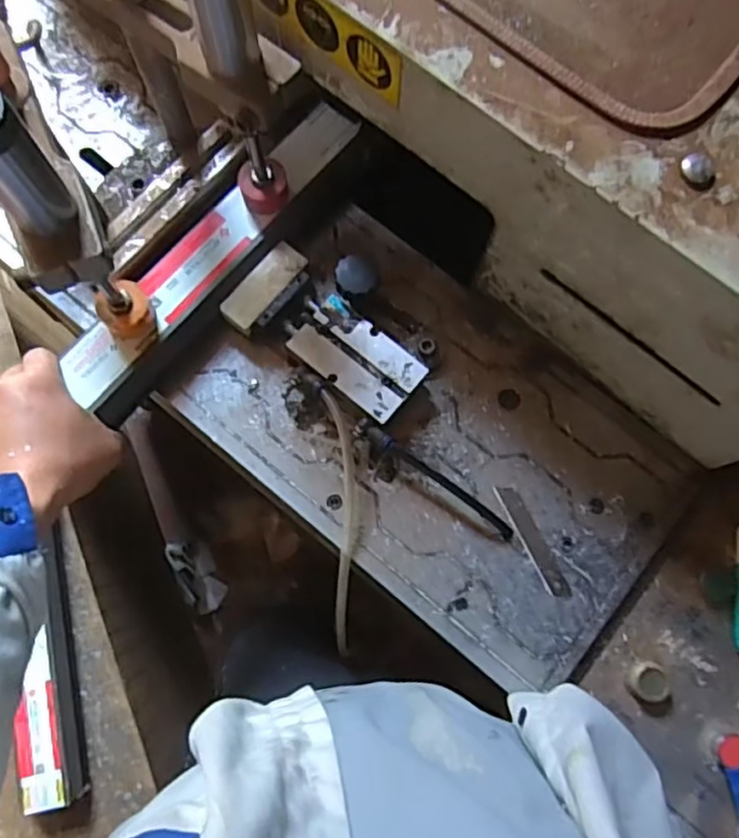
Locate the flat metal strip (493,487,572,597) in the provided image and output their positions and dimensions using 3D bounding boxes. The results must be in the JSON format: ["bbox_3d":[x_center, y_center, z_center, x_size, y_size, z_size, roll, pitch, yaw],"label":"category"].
[{"bbox_3d":[0.141,0.105,0.580,0.019,0.004,0.103,-25,78,-7],"label":"flat metal strip"}]

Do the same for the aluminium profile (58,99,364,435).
[{"bbox_3d":[-0.131,-0.144,0.599,0.067,0.042,0.337,37,78,7],"label":"aluminium profile"}]

